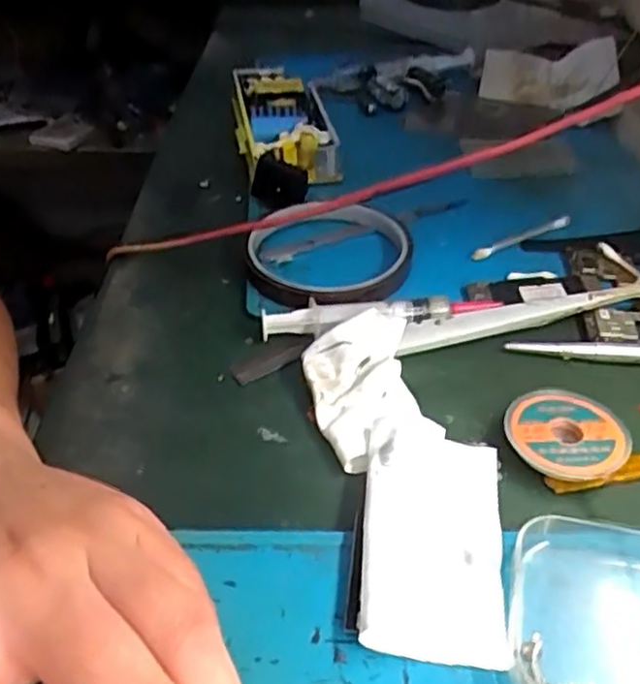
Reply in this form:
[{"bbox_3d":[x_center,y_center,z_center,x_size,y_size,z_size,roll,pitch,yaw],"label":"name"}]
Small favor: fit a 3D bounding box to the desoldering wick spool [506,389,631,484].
[{"bbox_3d":[0.096,0.037,0.271,0.044,0.013,0.041,0,40,0],"label":"desoldering wick spool"}]

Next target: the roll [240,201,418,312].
[{"bbox_3d":[0.005,-0.046,0.356,0.078,0.010,0.085,0,40,0],"label":"roll"}]

